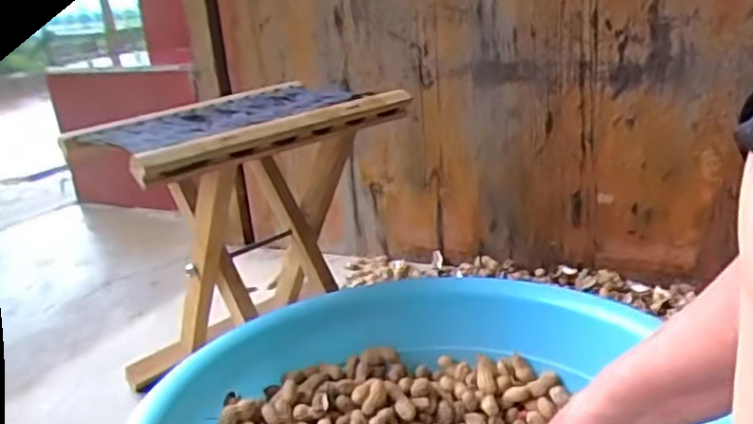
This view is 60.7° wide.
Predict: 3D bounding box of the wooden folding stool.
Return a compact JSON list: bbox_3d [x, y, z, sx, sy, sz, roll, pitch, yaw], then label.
[{"bbox_3d":[-0.143,0.042,0.786,0.316,0.343,0.240,-21,26,-34],"label":"wooden folding stool"}]

